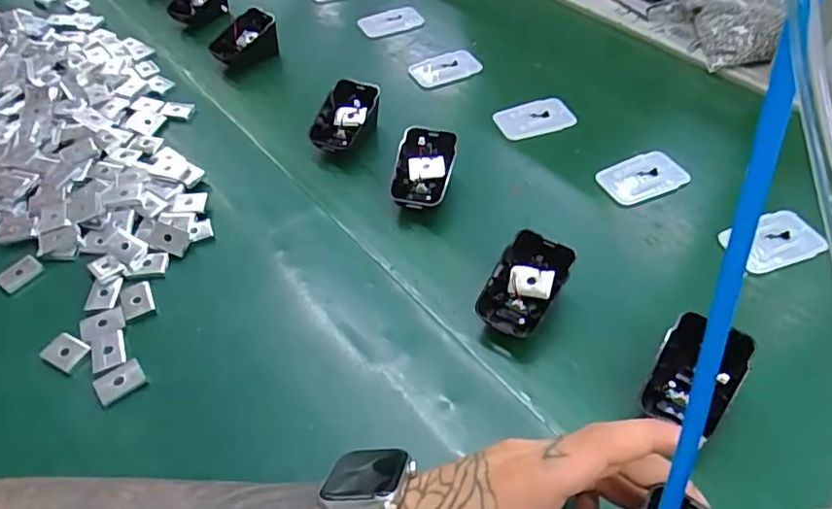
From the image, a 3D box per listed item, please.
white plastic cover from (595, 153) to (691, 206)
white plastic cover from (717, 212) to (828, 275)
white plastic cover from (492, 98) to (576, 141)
[{"bbox_3d":[0.187,-0.065,0.488,0.065,0.009,0.043,-24,51,-17],"label":"white plastic cover"},{"bbox_3d":[0.265,-0.010,0.438,0.067,0.012,0.042,-17,49,-12],"label":"white plastic cover"},{"bbox_3d":[0.109,-0.127,0.547,0.067,0.007,0.043,-12,49,-8],"label":"white plastic cover"}]

